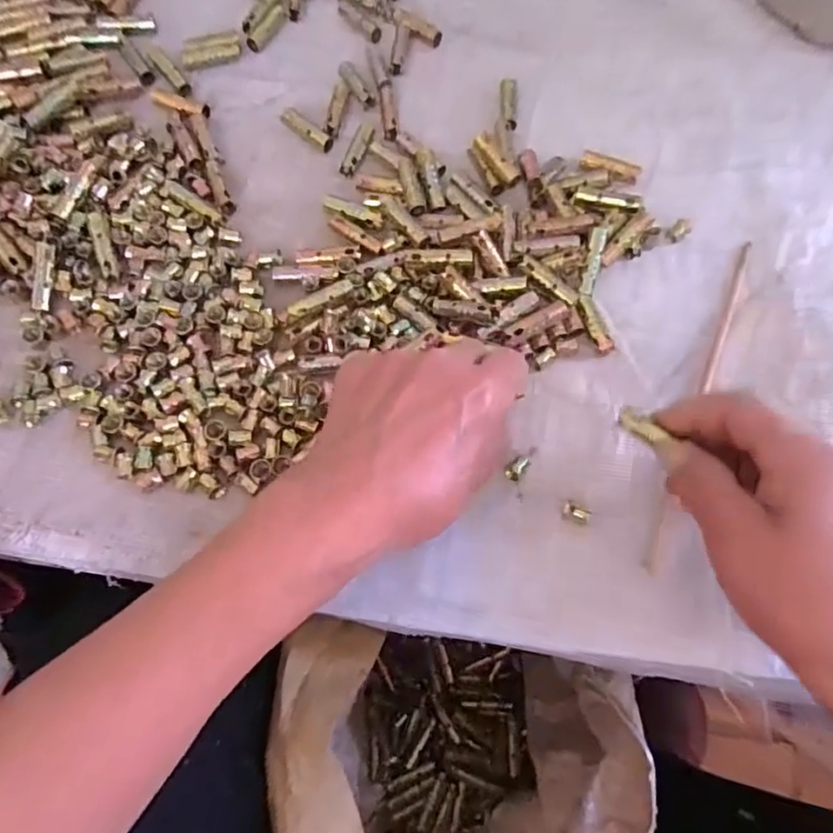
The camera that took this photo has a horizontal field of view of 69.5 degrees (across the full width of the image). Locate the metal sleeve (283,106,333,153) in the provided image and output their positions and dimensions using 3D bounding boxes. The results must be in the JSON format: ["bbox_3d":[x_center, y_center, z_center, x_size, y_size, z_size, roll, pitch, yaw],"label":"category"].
[{"bbox_3d":[-0.076,-0.199,0.420,0.040,0.014,0.012,37,73,13],"label":"metal sleeve"}]

